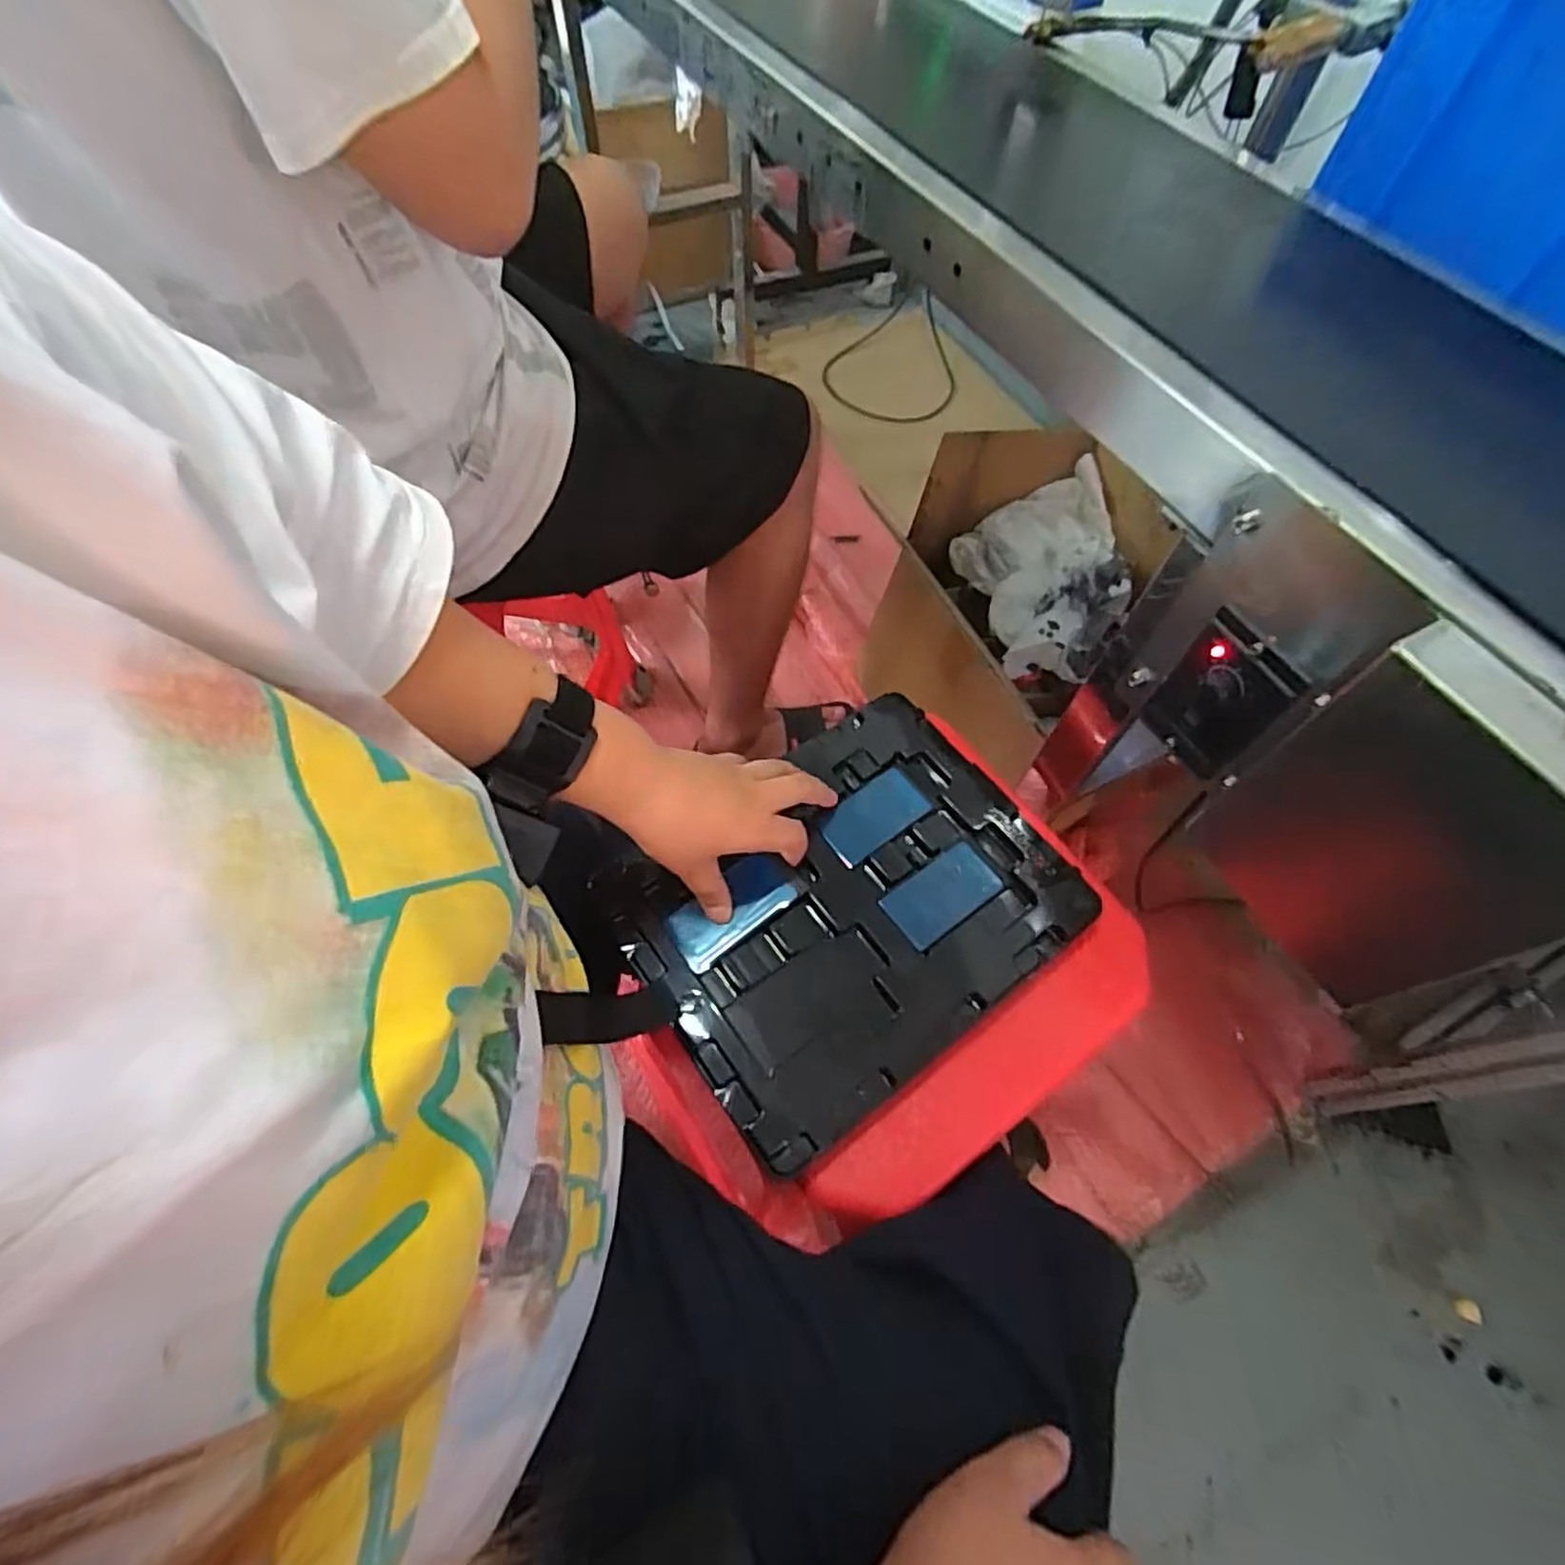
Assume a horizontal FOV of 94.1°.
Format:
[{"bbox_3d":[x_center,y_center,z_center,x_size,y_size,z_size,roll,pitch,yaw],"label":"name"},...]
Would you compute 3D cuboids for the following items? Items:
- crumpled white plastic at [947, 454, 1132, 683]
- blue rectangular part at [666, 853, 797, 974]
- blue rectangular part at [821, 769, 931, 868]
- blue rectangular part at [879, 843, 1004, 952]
[{"bbox_3d":[0.333,-0.260,0.900,0.196,0.070,0.263,-8,62,-7],"label":"crumpled white plastic"},{"bbox_3d":[-0.033,0.081,0.473,0.084,0.005,0.044,-39,69,-17],"label":"blue rectangular part"},{"bbox_3d":[0.063,0.024,0.517,0.078,0.004,0.043,-34,67,-19],"label":"blue rectangular part"},{"bbox_3d":[0.107,0.075,0.489,0.077,0.004,0.042,-32,67,-19],"label":"blue rectangular part"}]

